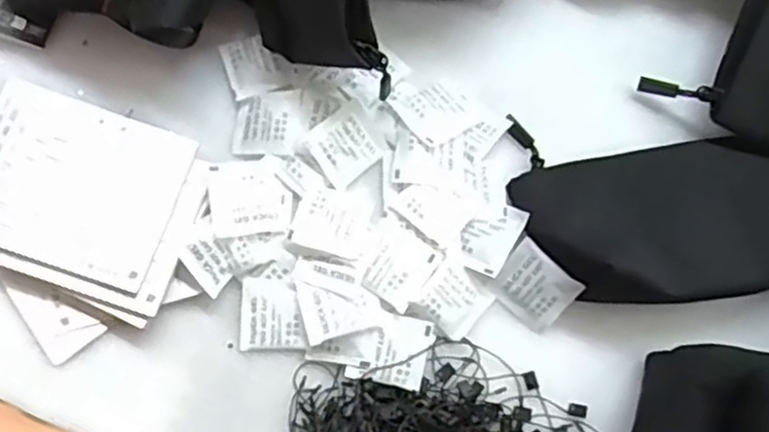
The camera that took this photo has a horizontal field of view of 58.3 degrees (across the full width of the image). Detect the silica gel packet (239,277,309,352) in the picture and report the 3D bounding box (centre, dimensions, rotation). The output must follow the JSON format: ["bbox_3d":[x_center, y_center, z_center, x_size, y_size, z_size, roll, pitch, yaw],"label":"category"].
[{"bbox_3d":[-0.064,0.056,0.392,0.036,0.006,0.040,-1,79,-4],"label":"silica gel packet"}]

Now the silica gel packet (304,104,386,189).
[{"bbox_3d":[-0.023,-0.043,0.407,0.039,0.009,0.035,-39,84,-10],"label":"silica gel packet"}]

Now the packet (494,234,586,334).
[{"bbox_3d":[0.086,0.041,0.397,0.042,0.004,0.039,42,113,9],"label":"packet"}]

